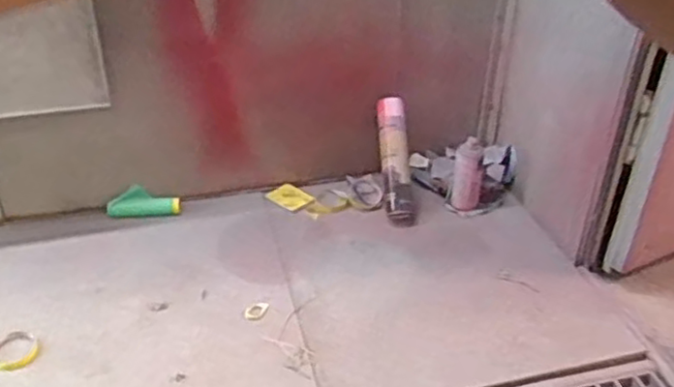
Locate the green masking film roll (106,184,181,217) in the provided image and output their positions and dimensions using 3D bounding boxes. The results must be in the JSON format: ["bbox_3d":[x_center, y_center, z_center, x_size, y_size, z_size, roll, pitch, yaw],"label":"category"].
[{"bbox_3d":[-0.446,0.022,1.546,0.170,0.057,0.049,0,33,1],"label":"green masking film roll"}]

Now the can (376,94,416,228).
[{"bbox_3d":[0.135,-0.076,1.545,0.068,0.304,0.068,-5,-6,-7],"label":"can"}]

